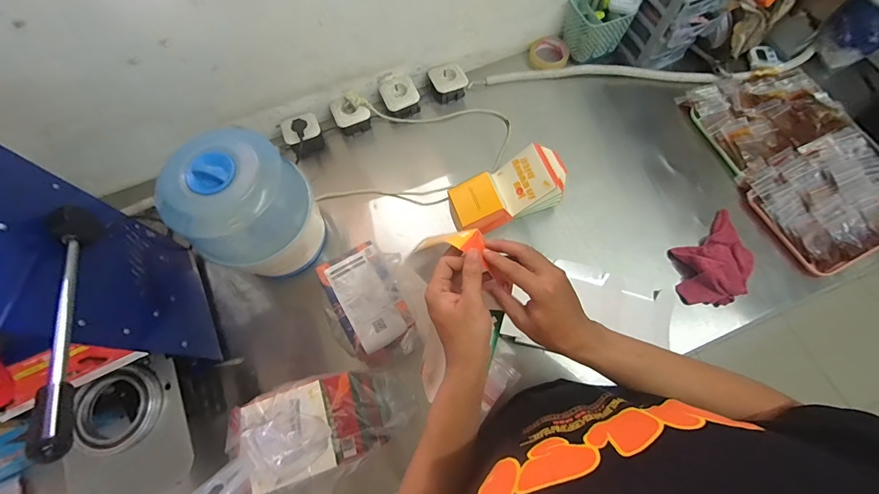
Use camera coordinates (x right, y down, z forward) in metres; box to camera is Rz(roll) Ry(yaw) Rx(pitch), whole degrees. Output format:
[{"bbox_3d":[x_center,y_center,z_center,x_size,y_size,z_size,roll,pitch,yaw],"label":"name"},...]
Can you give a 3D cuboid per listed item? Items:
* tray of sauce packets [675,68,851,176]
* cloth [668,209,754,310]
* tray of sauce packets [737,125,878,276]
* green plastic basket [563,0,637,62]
[{"bbox_3d":[0.765,-0.315,0.894,0.300,0.047,0.232,-19,70,-6],"label":"tray of sauce packets"},{"bbox_3d":[0.565,0.028,0.763,0.205,0.041,0.142,-32,72,-10],"label":"cloth"},{"bbox_3d":[0.841,-0.106,0.810,0.301,0.056,0.263,-24,71,-7],"label":"tray of sauce packets"},{"bbox_3d":[0.383,-0.544,0.937,0.124,0.115,0.105,-23,70,-7],"label":"green plastic basket"}]

